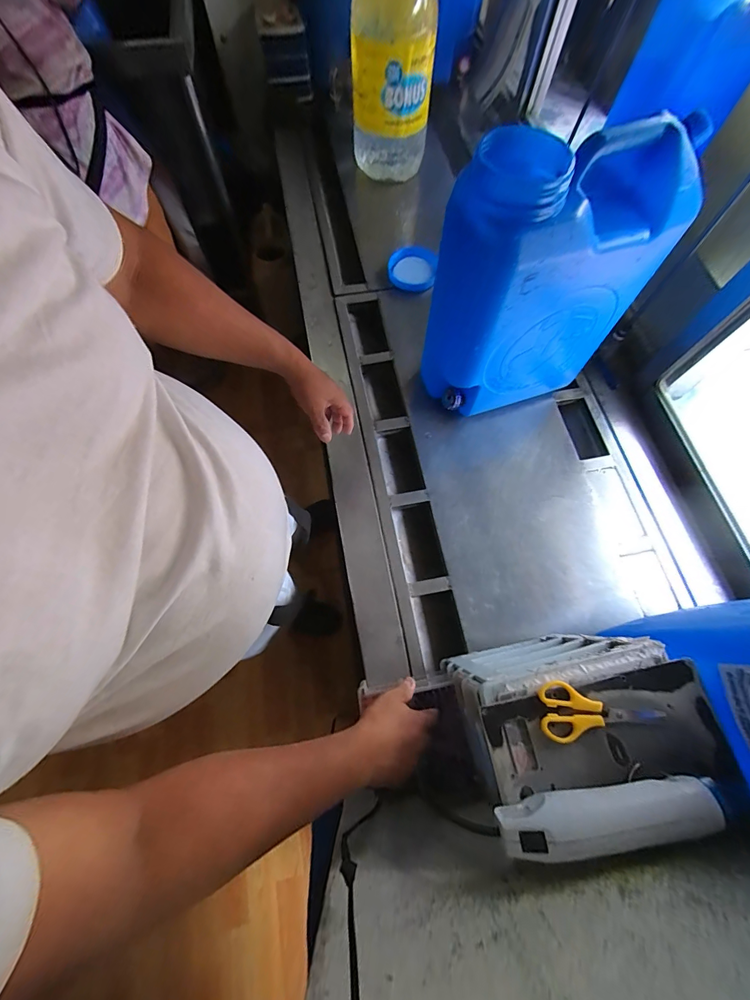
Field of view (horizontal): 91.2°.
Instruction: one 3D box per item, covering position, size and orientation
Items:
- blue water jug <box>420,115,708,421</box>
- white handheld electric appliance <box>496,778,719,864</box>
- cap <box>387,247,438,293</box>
[{"bbox_3d":[0.264,-0.341,0.622,0.311,0.391,0.158,-20,71,-8],"label":"blue water jug"},{"bbox_3d":[0.207,0.284,0.332,0.185,0.036,0.042,-8,70,-4],"label":"white handheld electric appliance"},{"bbox_3d":[0.095,-0.588,0.936,0.122,0.031,0.115,0,69,-1],"label":"cap"}]

